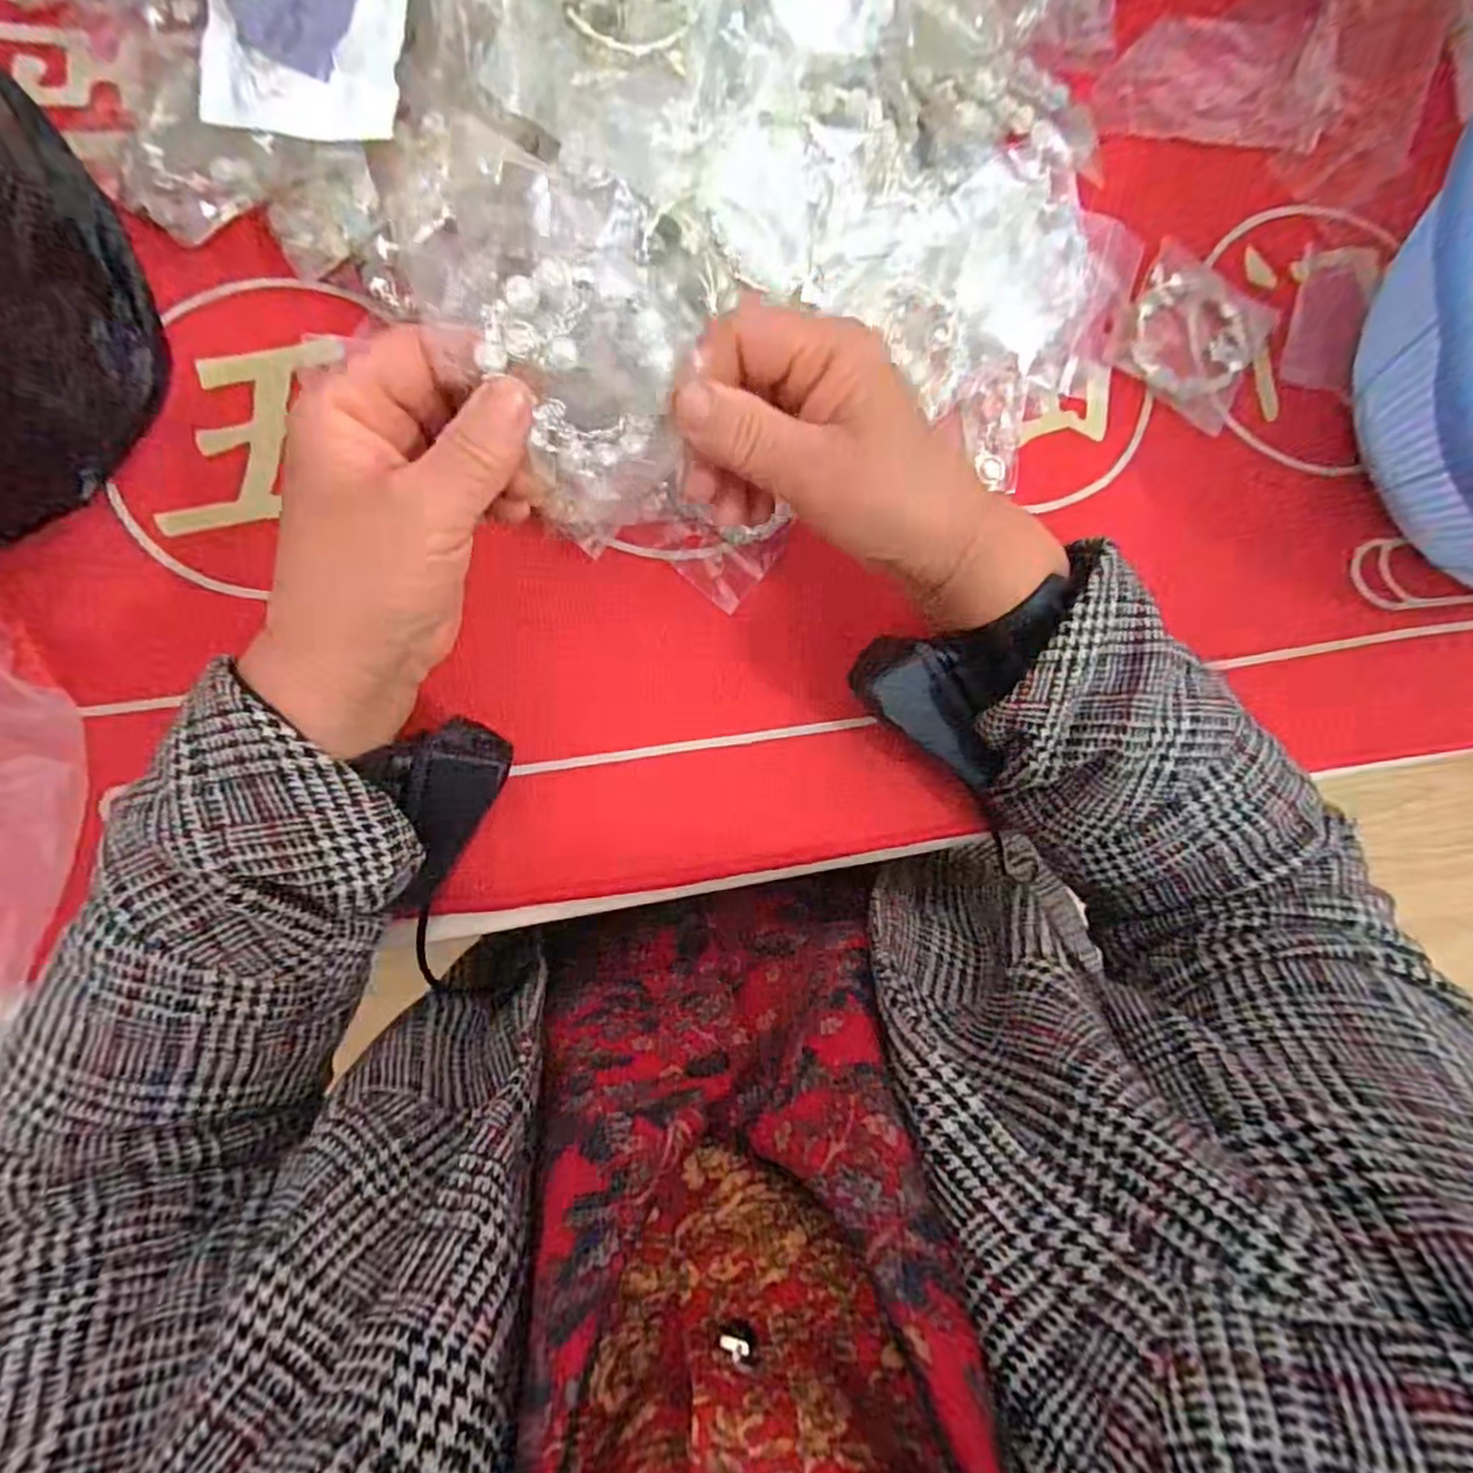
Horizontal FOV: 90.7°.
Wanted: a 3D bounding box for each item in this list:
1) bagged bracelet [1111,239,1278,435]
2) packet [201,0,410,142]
[{"bbox_3d":[0.221,-0.194,0.352,0.067,0.007,0.070,30,82,-1],"label":"bagged bracelet"},{"bbox_3d":[-0.166,-0.283,0.281,0.071,0.012,0.092,5,94,-6],"label":"packet"}]

